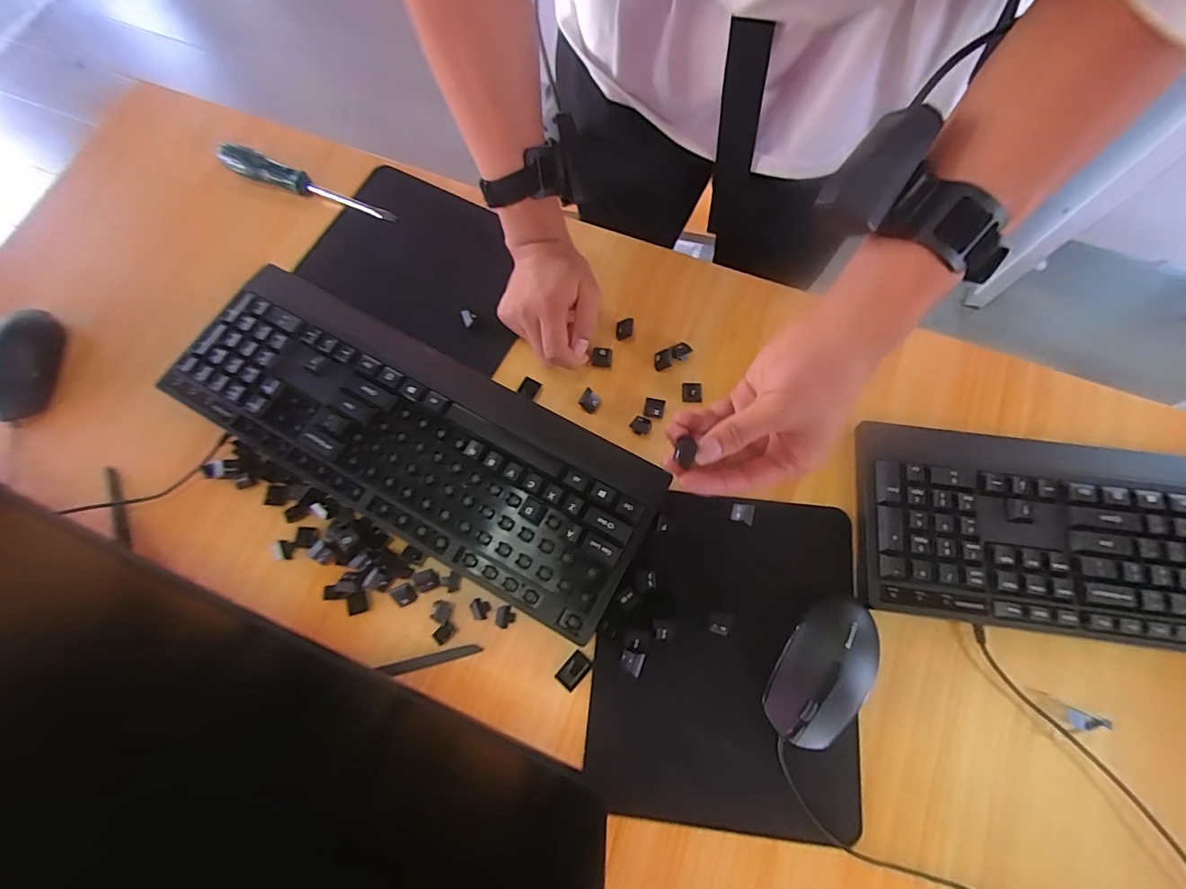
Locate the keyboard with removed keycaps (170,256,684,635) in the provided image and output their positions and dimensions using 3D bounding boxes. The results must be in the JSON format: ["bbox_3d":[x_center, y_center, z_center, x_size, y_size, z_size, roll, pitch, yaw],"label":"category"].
[{"bbox_3d":[-0.159,-0.011,0.432,0.427,0.024,0.157,30,76,9],"label":"keyboard with removed keycaps"}]

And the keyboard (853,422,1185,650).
[{"bbox_3d":[0.426,0.075,0.384,0.422,0.028,0.150,7,74,3],"label":"keyboard"}]

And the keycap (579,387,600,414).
[{"bbox_3d":[-0.003,-0.038,0.446,0.015,0.016,0.015,38,78,11],"label":"keycap"}]

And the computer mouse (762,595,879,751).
[{"bbox_3d":[0.169,0.165,0.368,0.060,0.034,0.107,33,77,10],"label":"computer mouse"}]

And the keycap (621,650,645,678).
[{"bbox_3d":[0.029,0.165,0.380,0.016,0.012,0.017,23,75,8],"label":"keycap"}]

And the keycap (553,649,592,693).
[{"bbox_3d":[-0.015,0.175,0.386,0.017,0.004,0.028,41,78,12],"label":"keycap"}]

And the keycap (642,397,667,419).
[{"bbox_3d":[0.054,-0.032,0.442,0.018,0.005,0.017,10,74,4],"label":"keycap"}]

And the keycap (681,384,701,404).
[{"bbox_3d":[0.088,-0.046,0.444,0.017,0.004,0.018,4,74,2],"label":"keycap"}]

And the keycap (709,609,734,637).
[{"bbox_3d":[0.098,0.138,0.387,0.016,0.004,0.017,20,75,7],"label":"keycap"}]

